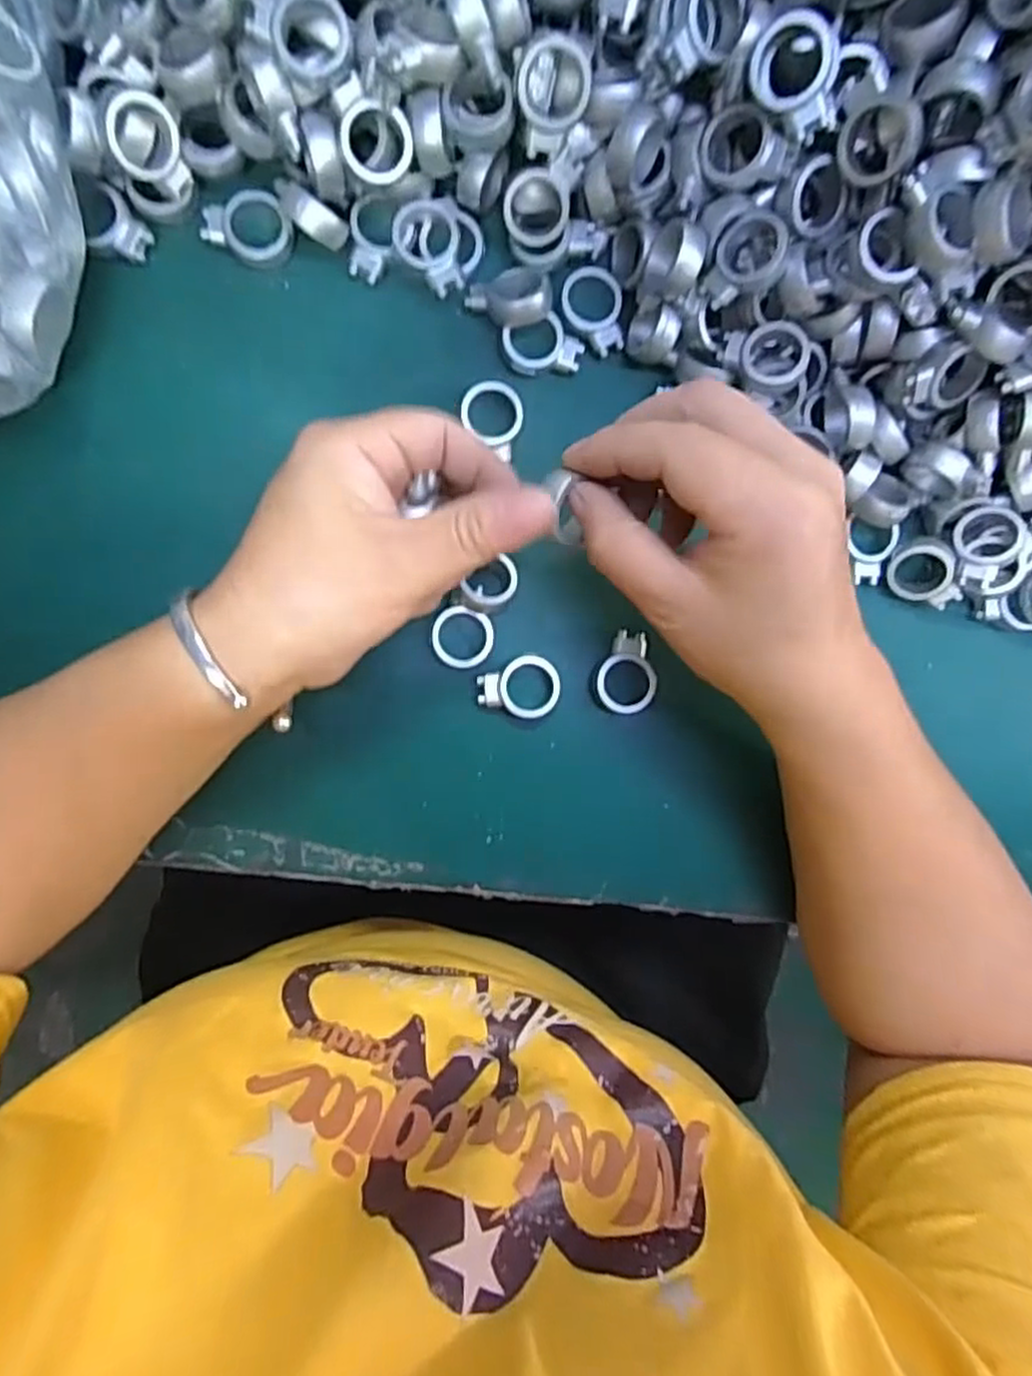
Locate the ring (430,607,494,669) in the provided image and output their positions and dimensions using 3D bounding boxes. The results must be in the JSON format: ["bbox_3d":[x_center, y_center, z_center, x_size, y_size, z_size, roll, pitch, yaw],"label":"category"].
[{"bbox_3d":[-0.022,-0.021,0.300,0.025,0.004,0.025,0,94,-6],"label":"ring"}]

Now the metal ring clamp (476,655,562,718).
[{"bbox_3d":[0.001,0.000,0.306,0.034,0.008,0.026,-1,94,-6],"label":"metal ring clamp"}]

